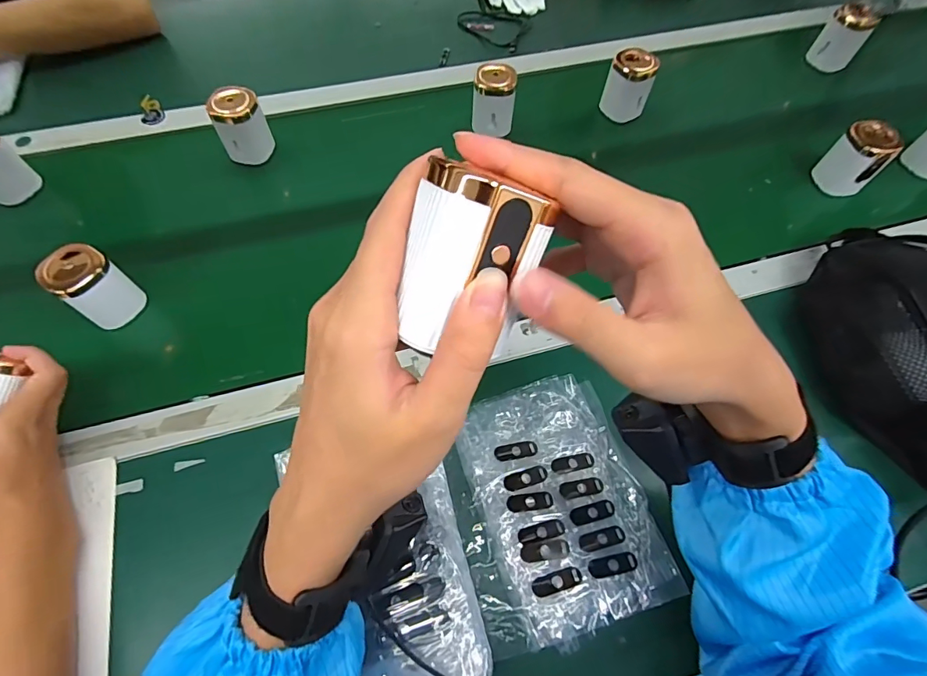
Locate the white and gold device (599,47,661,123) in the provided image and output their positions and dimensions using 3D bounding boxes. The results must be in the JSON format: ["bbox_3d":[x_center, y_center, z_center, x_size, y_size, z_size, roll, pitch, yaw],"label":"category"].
[{"bbox_3d":[0.231,-0.352,0.641,0.061,0.075,0.049,18,64,8],"label":"white and gold device"}]

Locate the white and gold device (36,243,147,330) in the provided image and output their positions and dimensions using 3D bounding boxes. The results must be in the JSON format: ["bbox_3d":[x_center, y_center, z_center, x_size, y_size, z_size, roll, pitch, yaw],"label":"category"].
[{"bbox_3d":[-0.377,-0.055,0.466,0.048,0.087,0.053,33,67,15],"label":"white and gold device"}]

